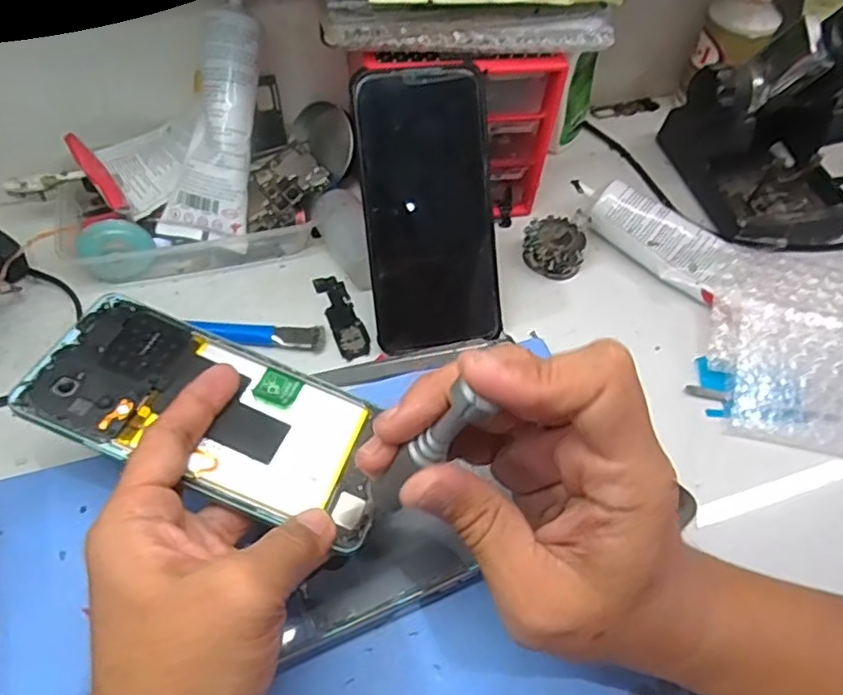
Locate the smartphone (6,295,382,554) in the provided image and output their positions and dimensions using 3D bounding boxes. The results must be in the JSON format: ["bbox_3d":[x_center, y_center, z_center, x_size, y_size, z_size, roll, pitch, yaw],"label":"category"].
[{"bbox_3d":[-0.093,0.030,0.300,0.161,0.007,0.073,24,55,2],"label":"smartphone"}]

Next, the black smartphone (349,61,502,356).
[{"bbox_3d":[0.004,-0.080,0.386,0.075,0.161,0.007,-8,11,-10],"label":"black smartphone"}]

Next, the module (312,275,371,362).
[{"bbox_3d":[-0.051,-0.021,0.419,0.020,0.004,0.069,-16,56,-15],"label":"module"}]

